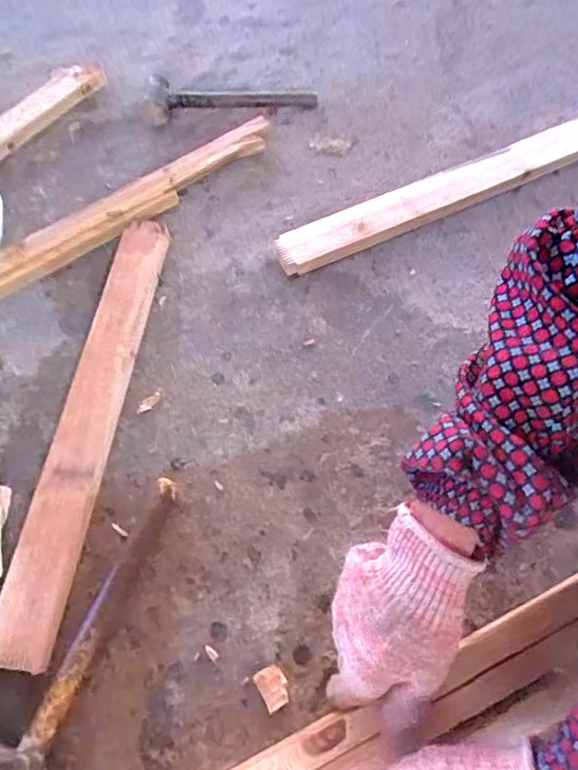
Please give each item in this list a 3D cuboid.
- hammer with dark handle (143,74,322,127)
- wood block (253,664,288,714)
[{"bbox_3d":[-0.086,-0.408,0.734,0.247,0.045,0.051,-8,61,-2],"label":"hammer with dark handle"},{"bbox_3d":[-0.012,0.232,0.405,0.022,0.005,0.028,-27,64,-12],"label":"wood block"}]

